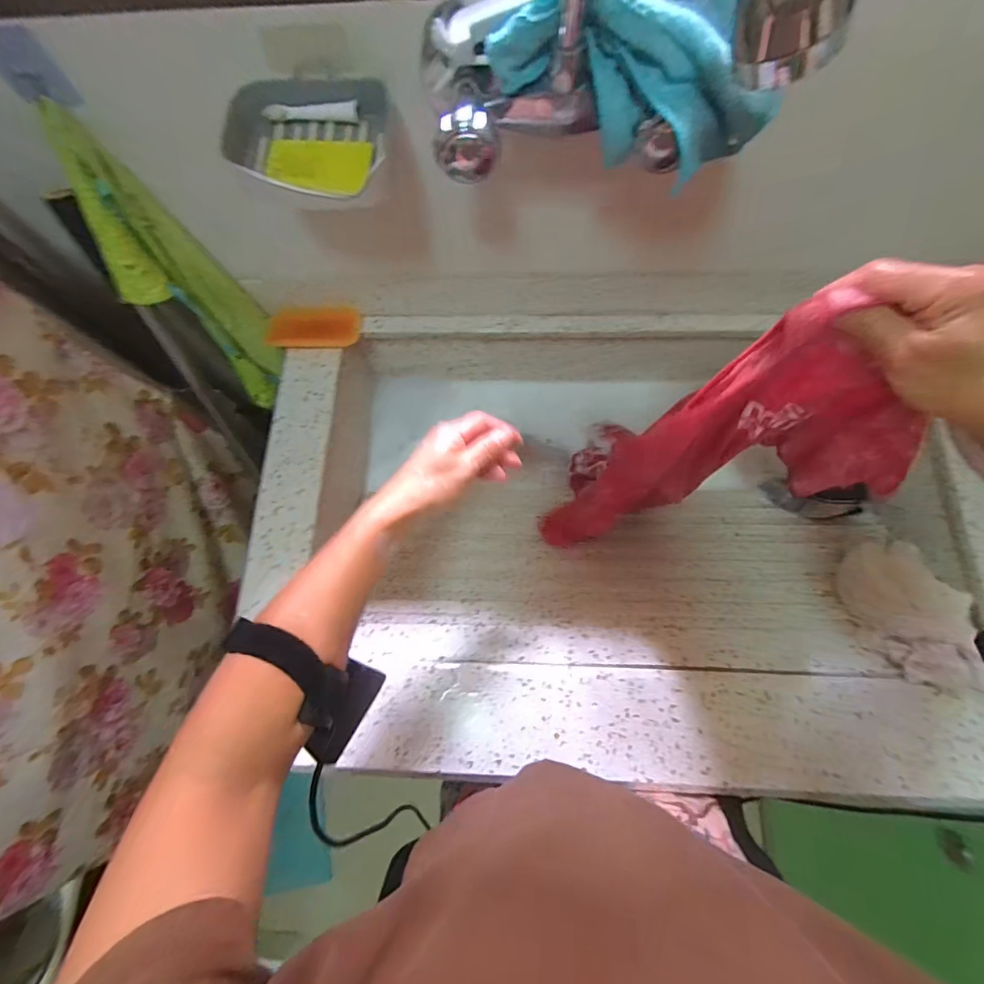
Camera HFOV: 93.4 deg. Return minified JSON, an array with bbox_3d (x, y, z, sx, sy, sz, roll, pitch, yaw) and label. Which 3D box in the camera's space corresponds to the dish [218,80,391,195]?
[{"bbox_3d":[-0.149,-0.285,0.378,0.132,0.036,0.097,6,73,4],"label":"dish"}]

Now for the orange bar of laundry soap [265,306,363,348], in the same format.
[{"bbox_3d":[-0.245,-0.228,0.647,0.132,0.041,0.051,-5,73,1],"label":"orange bar of laundry soap"}]

